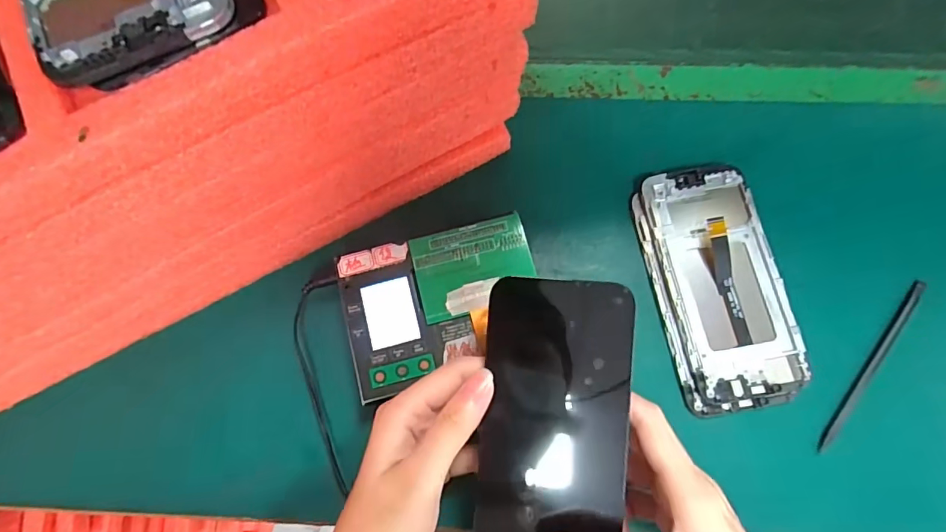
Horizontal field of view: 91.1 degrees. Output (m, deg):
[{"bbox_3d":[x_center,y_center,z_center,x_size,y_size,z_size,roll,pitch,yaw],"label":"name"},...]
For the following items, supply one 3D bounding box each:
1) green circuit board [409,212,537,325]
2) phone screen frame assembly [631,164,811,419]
[{"bbox_3d":[0.001,0.000,0.298,0.074,0.004,0.056,-16,75,-2],"label":"green circuit board"},{"bbox_3d":[0.166,0.012,0.318,0.081,0.025,0.164,-10,76,-2],"label":"phone screen frame assembly"}]

